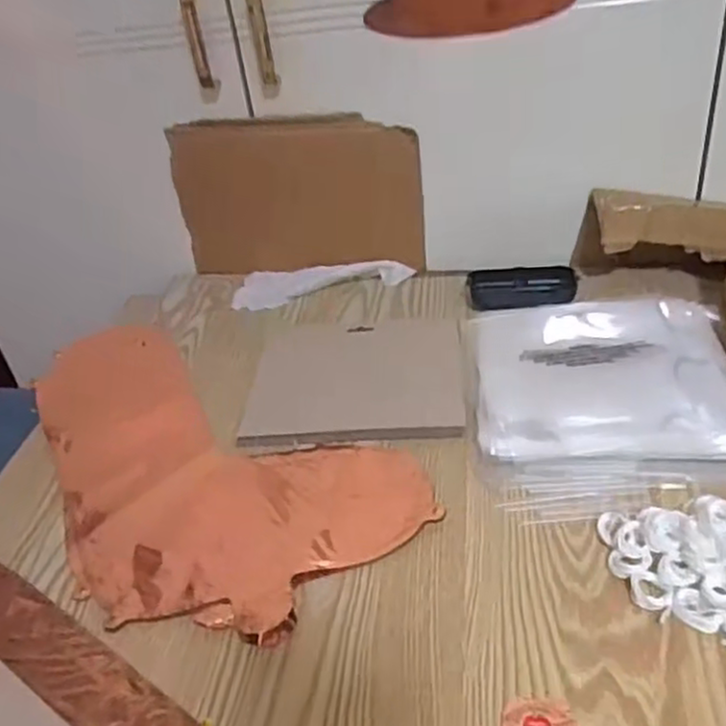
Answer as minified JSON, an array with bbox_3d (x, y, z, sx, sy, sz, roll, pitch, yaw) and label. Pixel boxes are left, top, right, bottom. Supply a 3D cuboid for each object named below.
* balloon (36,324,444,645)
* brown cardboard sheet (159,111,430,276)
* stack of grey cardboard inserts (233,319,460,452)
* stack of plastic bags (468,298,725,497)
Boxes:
[{"bbox_3d":[-0.172,0.077,0.597,0.436,0.013,0.224,23,45,37],"label":"balloon"},{"bbox_3d":[-0.075,-0.183,0.785,0.274,0.179,0.020,0,35,11],"label":"brown cardboard sheet"},{"bbox_3d":[-0.006,0.010,0.639,0.189,0.010,0.174,-3,35,7],"label":"stack of grey cardboard inserts"},{"bbox_3d":[0.207,0.016,0.598,0.219,0.017,0.239,-2,35,8],"label":"stack of plastic bags"}]

